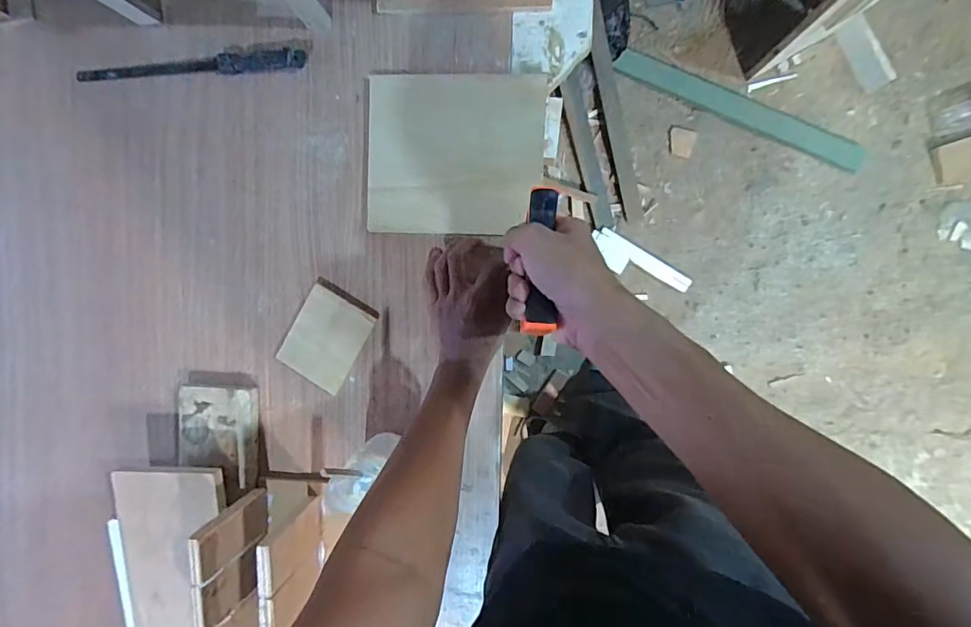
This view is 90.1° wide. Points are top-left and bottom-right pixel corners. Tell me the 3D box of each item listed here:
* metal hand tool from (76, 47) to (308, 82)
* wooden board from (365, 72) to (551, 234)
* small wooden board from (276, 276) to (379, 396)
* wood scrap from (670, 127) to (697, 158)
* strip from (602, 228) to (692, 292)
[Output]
[{"bbox_3d":[-0.356,-0.301,0.583,0.294,0.012,0.030,-1,94,6],"label":"metal hand tool"},{"bbox_3d":[-0.034,-0.182,0.557,0.199,0.013,0.176,2,94,6],"label":"wooden board"},{"bbox_3d":[-0.192,0.028,0.588,0.086,0.015,0.115,30,96,3],"label":"small wooden board"},{"bbox_3d":[0.503,-0.438,1.240,0.064,0.007,0.068,11,95,5],"label":"wood scrap"},{"bbox_3d":[0.417,-0.138,1.266,0.263,0.014,0.044,32,97,3],"label":"strip"}]

